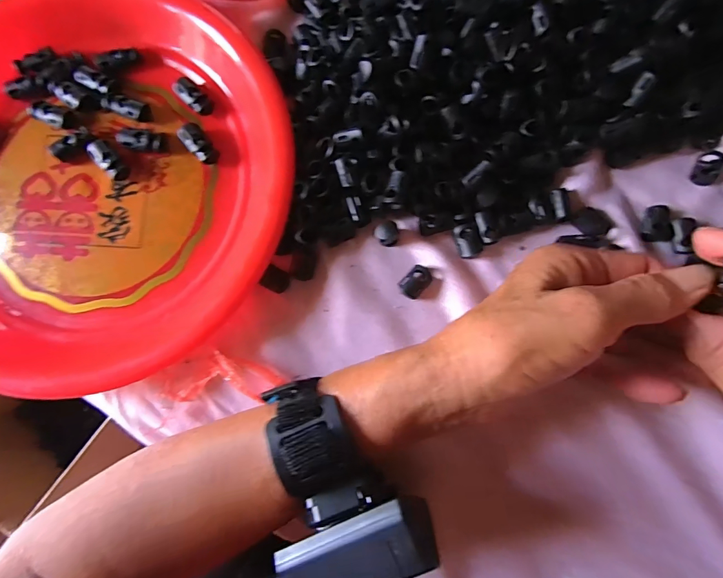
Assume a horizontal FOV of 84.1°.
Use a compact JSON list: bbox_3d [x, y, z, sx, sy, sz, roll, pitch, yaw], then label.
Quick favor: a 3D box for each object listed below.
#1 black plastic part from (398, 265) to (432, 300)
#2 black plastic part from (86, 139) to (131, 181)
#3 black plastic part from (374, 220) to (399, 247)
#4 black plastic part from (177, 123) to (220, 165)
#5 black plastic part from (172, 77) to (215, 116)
[{"bbox_3d":[0.033,-0.004,0.243,0.014,0.006,0.020,42,86,8],"label":"black plastic part"},{"bbox_3d":[-0.162,-0.083,0.257,0.012,0.006,0.031,-41,95,-2],"label":"black plastic part"},{"bbox_3d":[0.016,-0.033,0.242,0.013,0.015,0.014,0,81,3],"label":"black plastic part"},{"bbox_3d":[-0.105,-0.094,0.258,0.014,0.010,0.029,-38,81,-3],"label":"black plastic part"},{"bbox_3d":[-0.110,-0.126,0.263,0.030,0.008,0.014,44,86,8],"label":"black plastic part"}]

